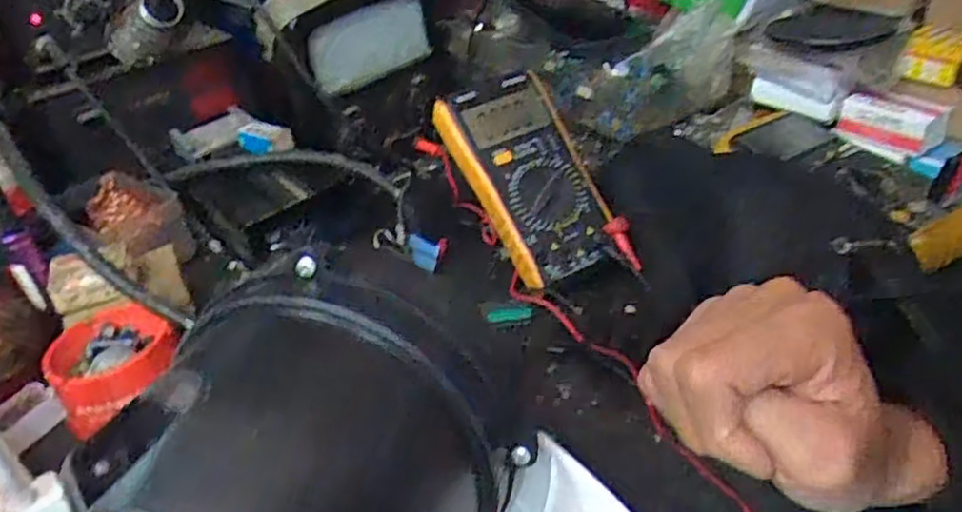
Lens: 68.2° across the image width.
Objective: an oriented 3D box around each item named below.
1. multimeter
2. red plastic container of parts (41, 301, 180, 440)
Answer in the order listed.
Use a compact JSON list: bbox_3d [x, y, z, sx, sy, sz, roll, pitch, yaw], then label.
[{"bbox_3d":[0.038,-0.059,0.529,0.085,0.027,0.161,-23,77,-19],"label":"multimeter"},{"bbox_3d":[-0.245,0.072,0.475,0.086,0.044,0.077,21,44,34],"label":"red plastic container of parts"}]

